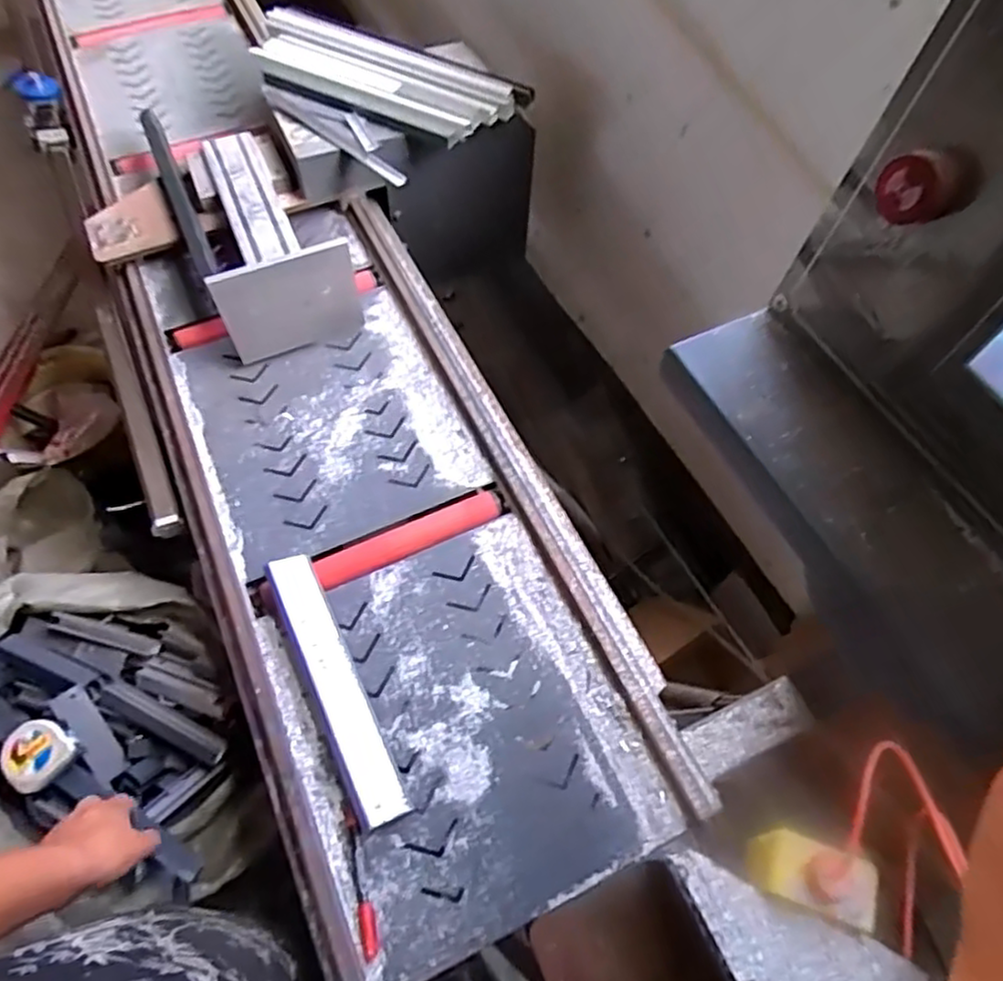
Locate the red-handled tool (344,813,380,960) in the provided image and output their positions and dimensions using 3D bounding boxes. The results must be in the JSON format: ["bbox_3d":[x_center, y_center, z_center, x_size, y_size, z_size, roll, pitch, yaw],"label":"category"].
[{"bbox_3d":[-0.135,0.377,0.674,0.016,0.010,0.125,-14,61,-9],"label":"red-handled tool"}]

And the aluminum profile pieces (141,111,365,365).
[{"bbox_3d":[-0.383,-0.402,1.045,0.173,0.159,0.442,-25,64,-14],"label":"aluminum profile pieces"}]

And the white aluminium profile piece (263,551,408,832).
[{"bbox_3d":[-0.185,0.208,0.767,0.052,0.029,0.311,-23,63,-13],"label":"white aluminium profile piece"}]

